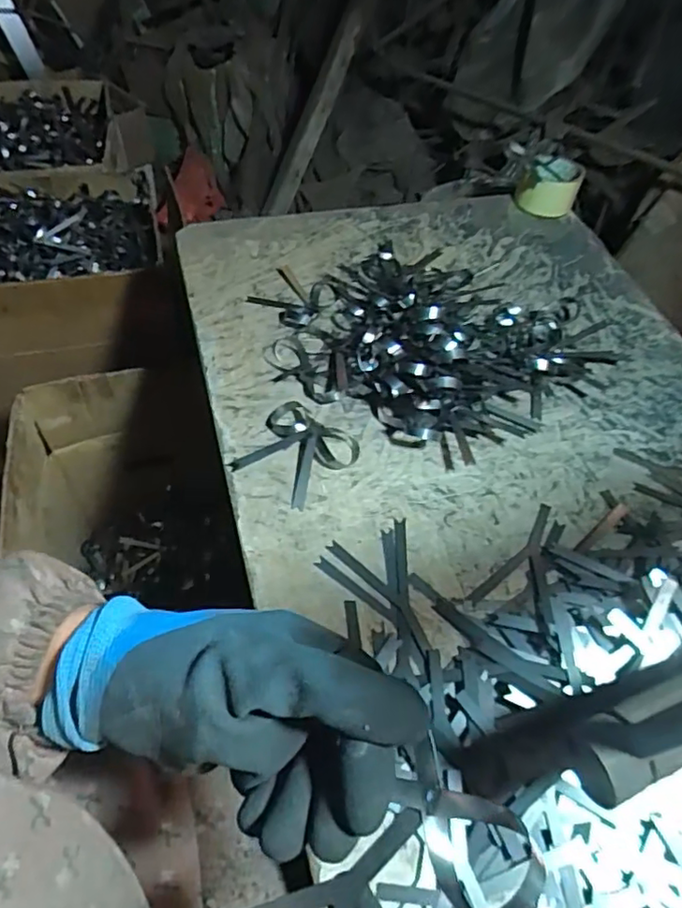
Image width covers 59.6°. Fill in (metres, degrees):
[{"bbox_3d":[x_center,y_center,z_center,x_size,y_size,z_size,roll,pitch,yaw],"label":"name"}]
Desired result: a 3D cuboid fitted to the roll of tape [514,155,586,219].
[{"bbox_3d":[0.285,-0.367,0.815,0.076,0.051,0.074,2,54,-3],"label":"roll of tape"}]

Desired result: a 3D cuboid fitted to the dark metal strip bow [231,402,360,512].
[{"bbox_3d":[-0.039,-0.003,0.538,0.090,0.017,0.091,28,57,15],"label":"dark metal strip bow"}]

